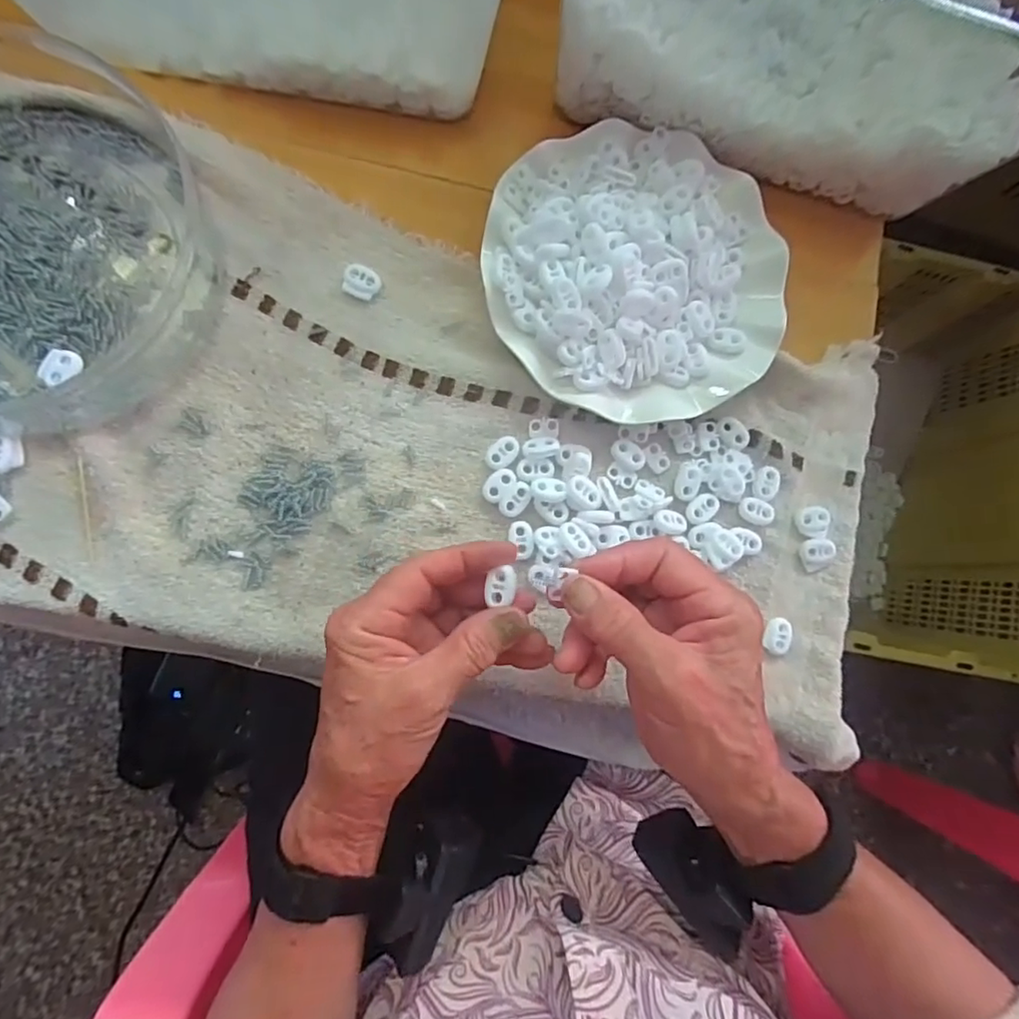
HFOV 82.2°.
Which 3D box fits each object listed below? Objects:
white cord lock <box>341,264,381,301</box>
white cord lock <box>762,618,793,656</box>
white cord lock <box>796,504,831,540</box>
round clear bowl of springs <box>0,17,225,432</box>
[{"bbox_3d":[-0.088,-0.135,0.348,0.021,0.006,0.018,14,84,-5],"label":"white cord lock"},{"bbox_3d":[0.167,0.078,0.360,0.018,0.004,0.022,20,84,-4],"label":"white cord lock"},{"bbox_3d":[0.193,0.008,0.371,0.023,0.006,0.021,-5,86,-7],"label":"white cord lock"},{"bbox_3d":[-0.268,-0.164,0.311,0.202,0.062,0.232,5,85,-6],"label":"round clear bowl of springs"}]

